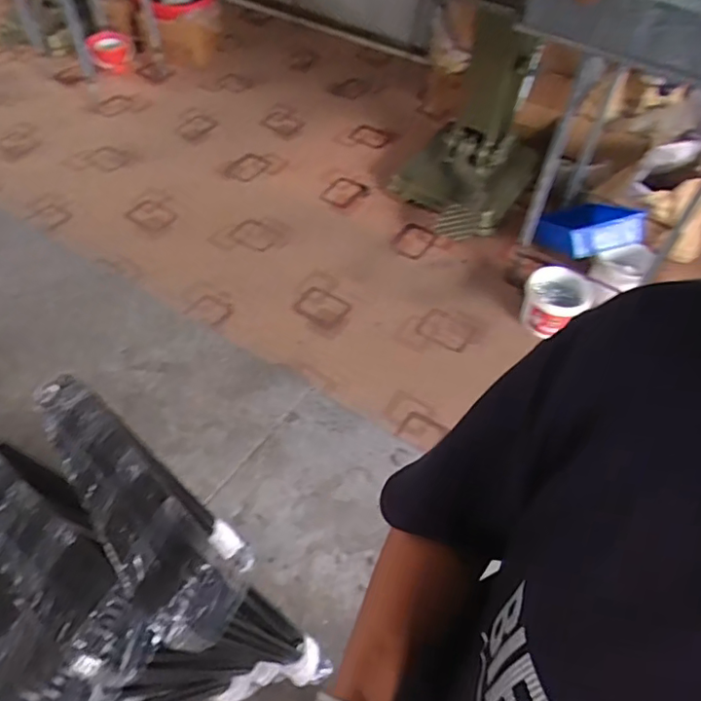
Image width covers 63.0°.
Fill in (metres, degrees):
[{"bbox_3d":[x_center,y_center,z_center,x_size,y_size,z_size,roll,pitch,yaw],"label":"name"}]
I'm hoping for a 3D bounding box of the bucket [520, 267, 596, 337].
[{"bbox_3d":[0.644,-0.147,1.808,0.193,0.182,0.197,1,52,-1],"label":"bucket"}]

